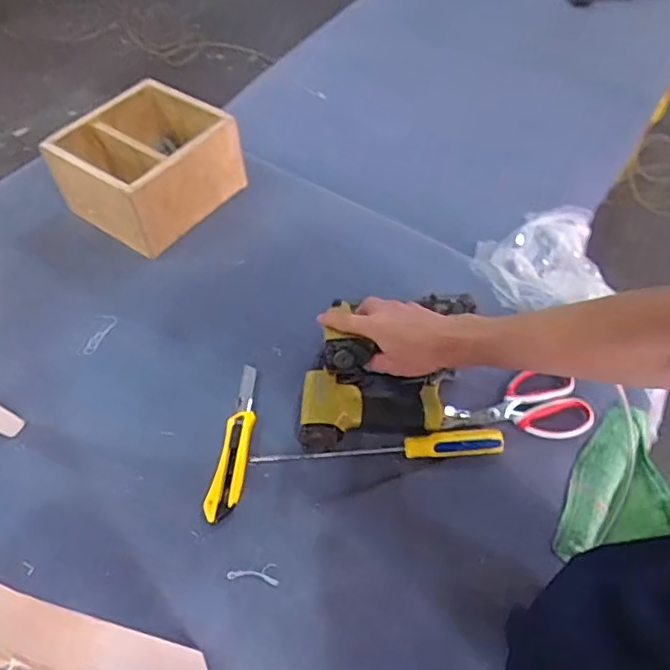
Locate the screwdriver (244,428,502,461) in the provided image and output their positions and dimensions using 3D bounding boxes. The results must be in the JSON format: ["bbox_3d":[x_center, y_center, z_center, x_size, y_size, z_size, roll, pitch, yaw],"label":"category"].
[{"bbox_3d":[0.051,0.138,0.705,0.297,0.033,0.036,-4,55,-3],"label":"screwdriver"}]

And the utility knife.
[{"bbox_3d":[-0.118,0.127,0.720,0.038,0.016,0.210,7,55,5],"label":"utility knife"}]

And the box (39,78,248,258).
[{"bbox_3d":[-0.298,-0.274,0.942,0.198,0.142,0.232,30,60,19],"label":"box"}]

